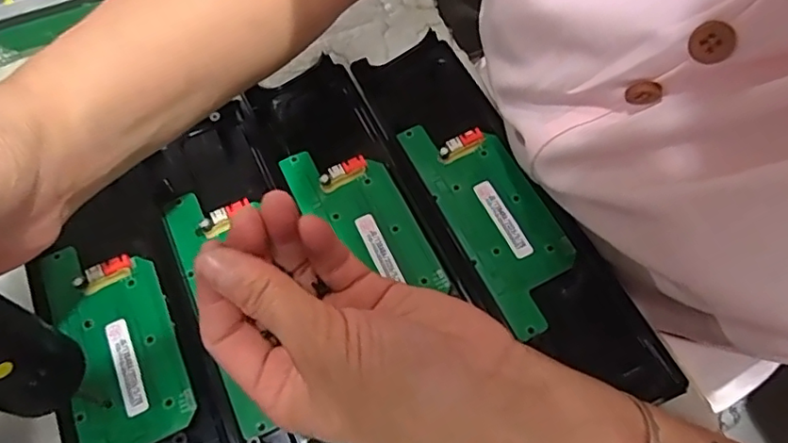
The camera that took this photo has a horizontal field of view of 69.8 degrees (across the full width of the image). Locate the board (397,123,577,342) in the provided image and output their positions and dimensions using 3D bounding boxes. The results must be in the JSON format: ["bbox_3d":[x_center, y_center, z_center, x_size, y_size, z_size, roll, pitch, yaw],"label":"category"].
[{"bbox_3d":[0.056,-0.008,0.311,0.052,0.007,0.134,-24,65,-10],"label":"board"}]

